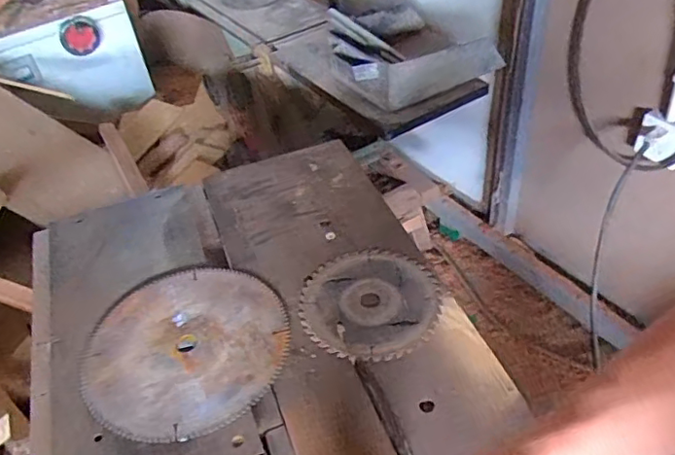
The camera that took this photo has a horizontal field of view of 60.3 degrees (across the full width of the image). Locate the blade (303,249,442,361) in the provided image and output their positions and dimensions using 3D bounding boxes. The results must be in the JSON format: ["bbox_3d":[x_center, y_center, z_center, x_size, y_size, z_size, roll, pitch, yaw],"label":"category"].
[{"bbox_3d":[0.040,0.090,0.721,0.166,0.006,0.173,-4,43,4],"label":"blade"}]

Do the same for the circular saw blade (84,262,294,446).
[{"bbox_3d":[-0.181,0.138,0.694,0.236,0.006,0.238,-4,43,4],"label":"circular saw blade"}]

